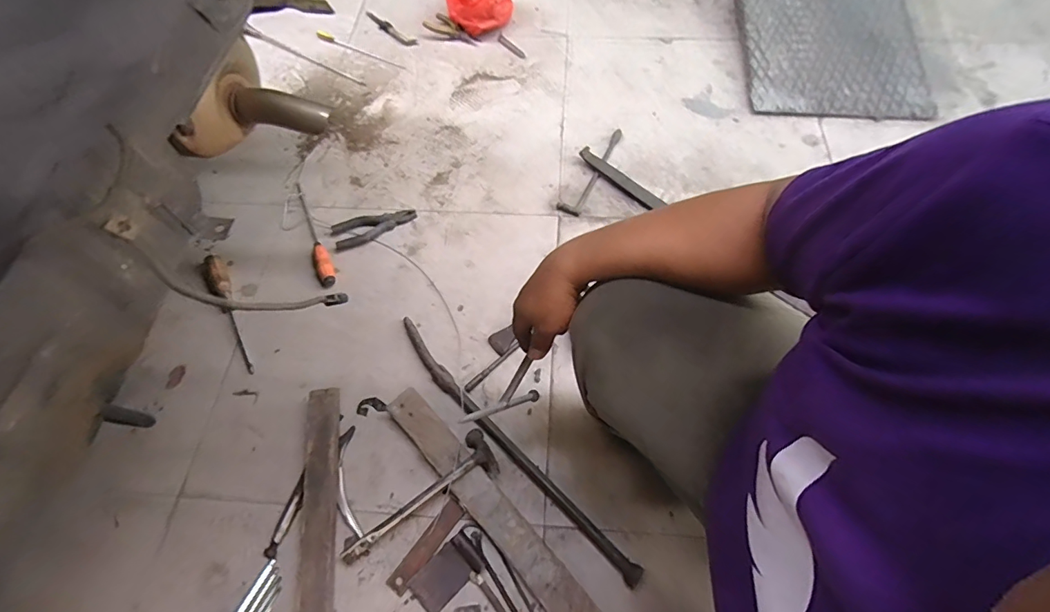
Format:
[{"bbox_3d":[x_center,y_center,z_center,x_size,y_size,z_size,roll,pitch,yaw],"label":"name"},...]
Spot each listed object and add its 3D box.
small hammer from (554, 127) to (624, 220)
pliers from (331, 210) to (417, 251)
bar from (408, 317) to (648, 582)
[{"bbox_3d":[0.160,-0.301,1.029,0.051,0.016,0.260,31,70,15],"label":"small hammer"},{"bbox_3d":[-0.321,-0.175,0.985,0.173,0.020,0.074,-25,67,-10],"label":"pliers"},{"bbox_3d":[-0.036,0.221,0.771,0.036,0.029,0.567,-41,71,-16],"label":"bar"}]

